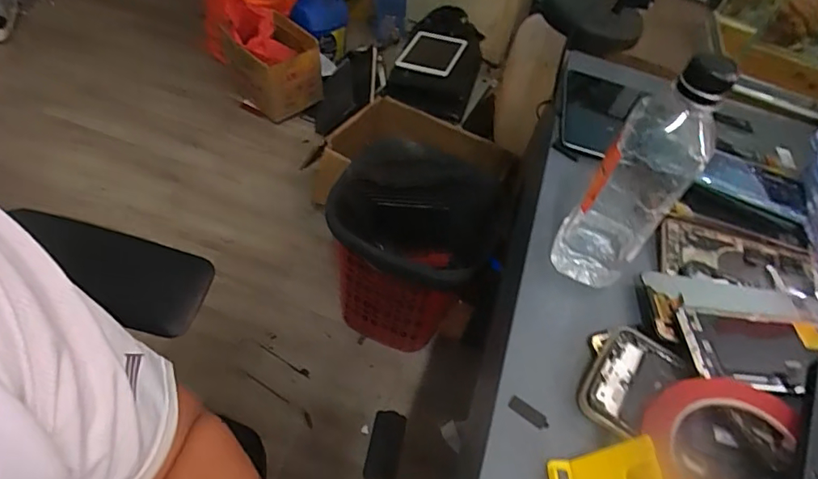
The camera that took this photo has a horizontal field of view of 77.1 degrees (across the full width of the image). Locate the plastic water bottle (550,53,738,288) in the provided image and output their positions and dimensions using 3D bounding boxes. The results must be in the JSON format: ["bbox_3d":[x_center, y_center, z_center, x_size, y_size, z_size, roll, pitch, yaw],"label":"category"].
[{"bbox_3d":[0.166,-0.046,0.382,0.066,0.189,0.054,23,49,8],"label":"plastic water bottle"}]

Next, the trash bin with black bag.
[{"bbox_3d":[0.001,0.035,1.177,0.337,0.371,0.343,22,49,7],"label":"trash bin with black bag"}]

